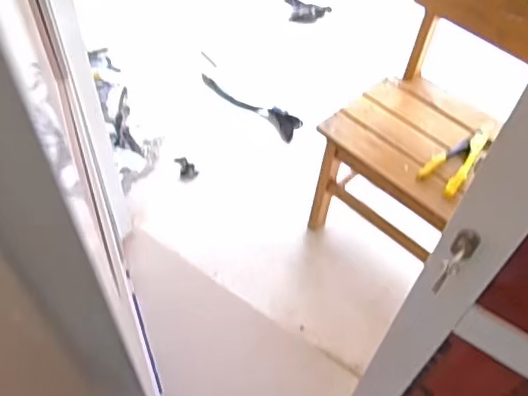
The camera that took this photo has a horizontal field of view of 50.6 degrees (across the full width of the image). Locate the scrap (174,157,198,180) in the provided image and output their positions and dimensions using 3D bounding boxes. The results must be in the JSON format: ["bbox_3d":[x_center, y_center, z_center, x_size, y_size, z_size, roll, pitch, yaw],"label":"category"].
[{"bbox_3d":[-0.264,-0.102,1.904,0.063,0.017,0.093,-15,56,-14],"label":"scrap"}]

